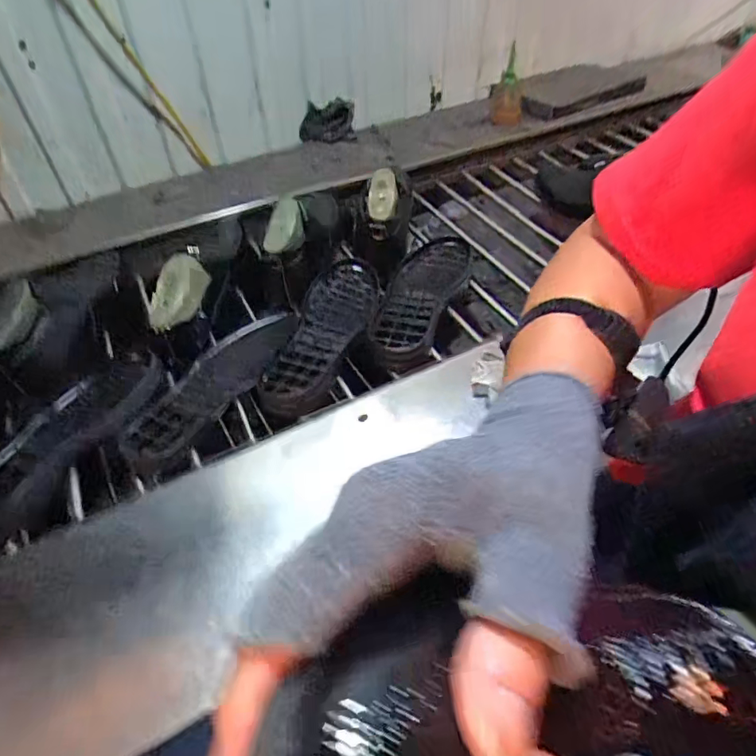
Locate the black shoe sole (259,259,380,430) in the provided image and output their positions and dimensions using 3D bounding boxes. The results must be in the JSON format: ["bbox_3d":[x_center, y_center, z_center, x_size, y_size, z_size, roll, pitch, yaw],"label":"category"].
[{"bbox_3d":[-0.068,-0.059,0.694,0.098,0.058,0.288,12,50,12],"label":"black shoe sole"}]

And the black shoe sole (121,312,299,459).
[{"bbox_3d":[-0.204,-0.001,0.657,0.109,0.029,0.263,21,52,19],"label":"black shoe sole"}]

